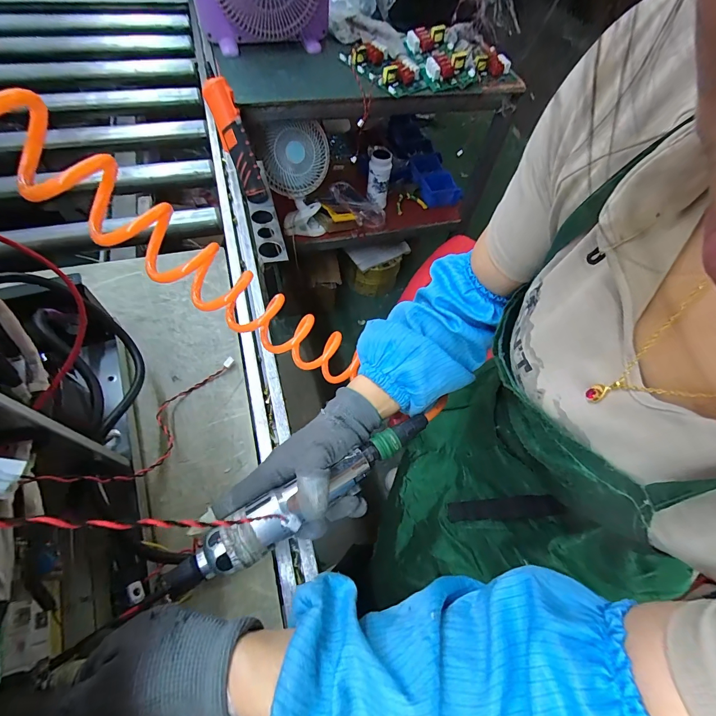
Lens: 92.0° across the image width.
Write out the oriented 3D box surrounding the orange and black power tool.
[{"bbox_3d":[-0.221,-0.392,0.626,0.046,0.209,0.038,-30,40,-16],"label":"orange and black power tool"}]

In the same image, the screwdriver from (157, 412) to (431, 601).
[{"bbox_3d":[-0.038,0.114,0.296,0.248,0.032,0.037,-27,65,-21],"label":"screwdriver"}]

